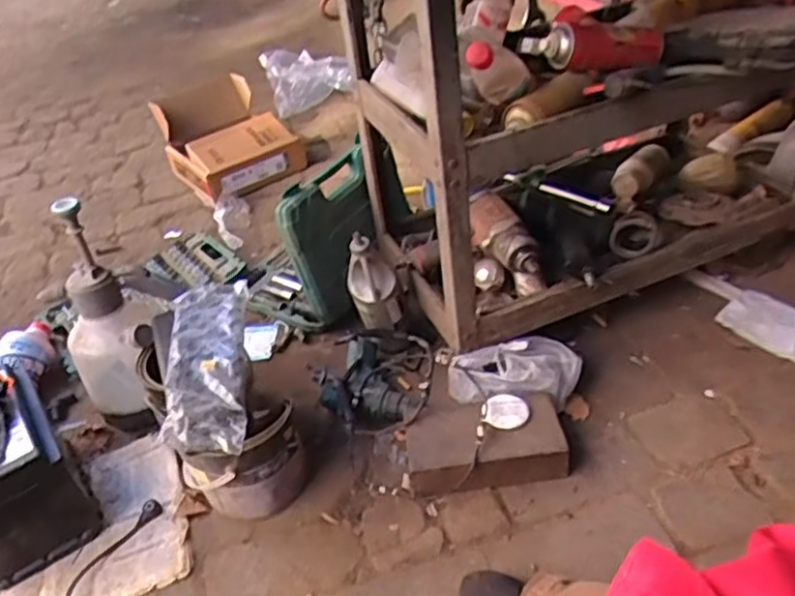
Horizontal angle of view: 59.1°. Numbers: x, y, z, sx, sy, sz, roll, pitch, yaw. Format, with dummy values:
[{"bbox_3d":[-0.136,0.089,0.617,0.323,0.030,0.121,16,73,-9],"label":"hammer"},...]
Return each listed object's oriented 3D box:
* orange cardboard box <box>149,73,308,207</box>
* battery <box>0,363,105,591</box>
[{"bbox_3d":[-0.406,-0.386,1.686,0.268,0.183,0.265,-31,44,-27],"label":"orange cardboard box"},{"bbox_3d":[-0.548,0.257,0.985,0.171,0.183,0.195,-30,44,-25],"label":"battery"}]

